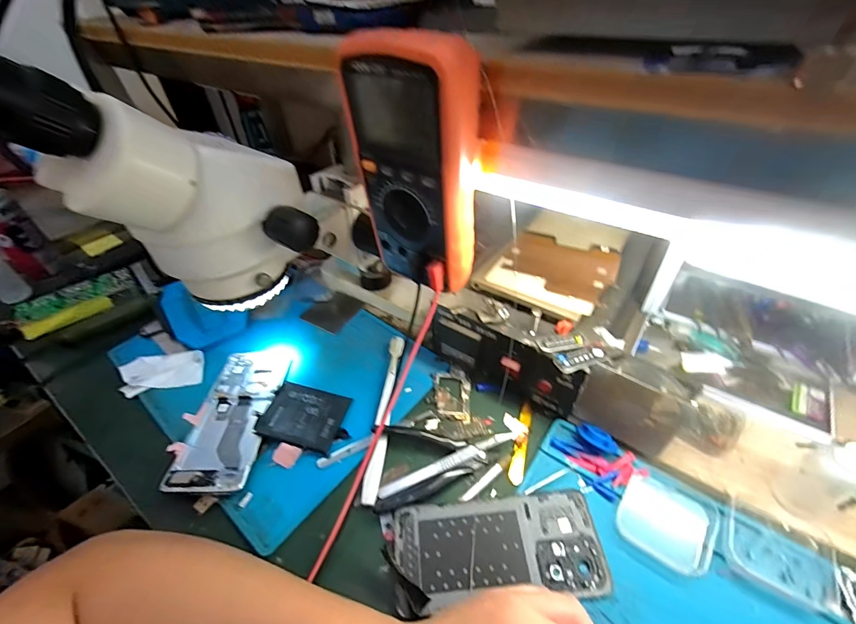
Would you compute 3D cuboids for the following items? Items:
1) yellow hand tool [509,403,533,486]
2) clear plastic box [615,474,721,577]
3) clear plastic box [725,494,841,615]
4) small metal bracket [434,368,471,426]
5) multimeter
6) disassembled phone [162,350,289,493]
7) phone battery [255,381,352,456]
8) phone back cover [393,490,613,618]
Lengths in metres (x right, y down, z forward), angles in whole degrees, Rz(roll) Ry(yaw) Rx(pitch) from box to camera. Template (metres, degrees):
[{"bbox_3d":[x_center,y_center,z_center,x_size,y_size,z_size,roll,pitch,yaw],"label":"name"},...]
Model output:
[{"bbox_3d":[0.091,0.125,0.363,0.013,0.004,0.085,11,45,16],"label":"yellow hand tool"},{"bbox_3d":[0.190,0.163,0.297,0.063,0.013,0.061,24,50,27],"label":"clear plastic box"},{"bbox_3d":[0.262,0.178,0.279,0.069,0.013,0.058,24,50,27],"label":"clear plastic box"},{"bbox_3d":[0.027,0.089,0.404,0.037,0.004,0.067,-3,43,1],"label":"small metal bracket"},{"bbox_3d":[-0.005,-0.101,0.273,0.078,0.169,0.050,30,53,31],"label":"multimeter"},{"bbox_3d":[-0.200,0.102,0.392,0.073,0.014,0.169,-2,43,3],"label":"disassembled phone"},{"bbox_3d":[-0.123,0.107,0.382,0.084,0.004,0.063,14,45,4],"label":"phone battery"},{"bbox_3d":[0.054,0.184,0.292,0.156,0.006,0.068,-5,43,-1],"label":"phone back cover"}]

